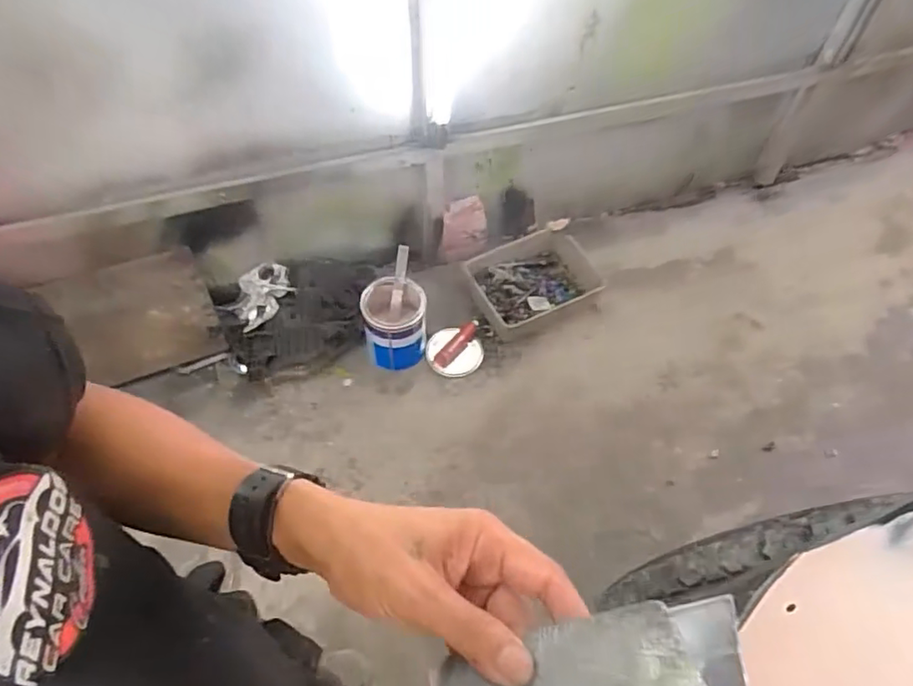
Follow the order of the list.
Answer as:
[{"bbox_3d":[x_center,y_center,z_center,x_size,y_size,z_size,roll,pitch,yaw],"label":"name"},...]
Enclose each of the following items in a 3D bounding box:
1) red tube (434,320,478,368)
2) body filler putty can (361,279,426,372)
[{"bbox_3d":[0.005,-0.001,1.810,0.050,0.043,0.190,29,60,17],"label":"red tube"},{"bbox_3d":[-0.184,-0.047,1.770,0.187,0.210,0.222,-8,56,-7],"label":"body filler putty can"}]

